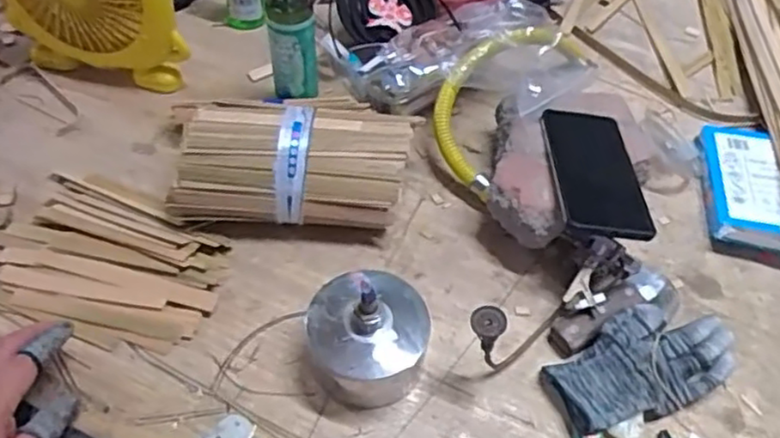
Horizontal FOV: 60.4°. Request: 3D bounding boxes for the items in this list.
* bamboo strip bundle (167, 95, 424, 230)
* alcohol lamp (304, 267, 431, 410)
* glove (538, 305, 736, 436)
[{"bbox_3d":[-0.093,-0.046,0.646,0.224,0.102,0.099,1,52,-1],"label":"bamboo strip bundle"},{"bbox_3d":[-0.018,0.097,0.555,0.093,0.068,0.093,0,52,0],"label":"alcohol lamp"},{"bbox_3d":[0.214,0.122,0.565,0.158,0.035,0.085,-23,56,-17],"label":"glove"}]

